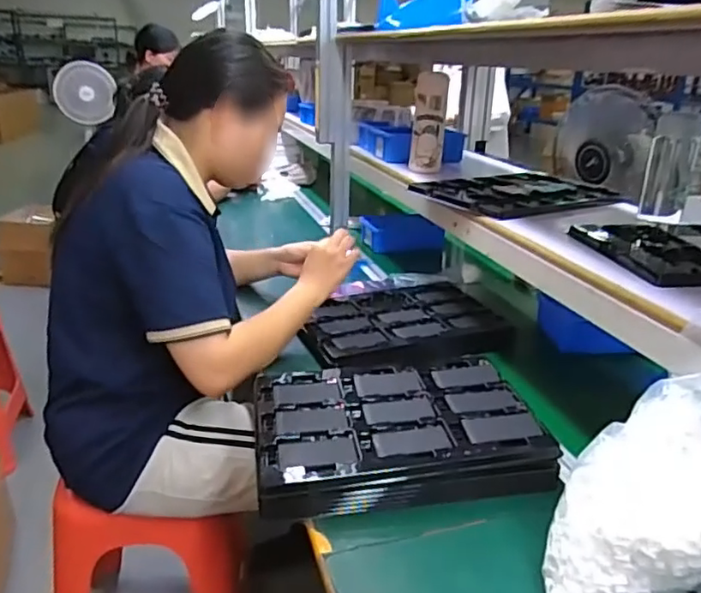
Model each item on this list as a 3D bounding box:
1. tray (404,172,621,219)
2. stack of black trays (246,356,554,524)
[{"bbox_3d":[0.289,-0.181,1.037,0.313,0.020,0.225,-12,26,-32],"label":"tray"},{"bbox_3d":[0.054,0.163,0.734,0.327,0.059,0.243,-1,22,-9],"label":"stack of black trays"}]

